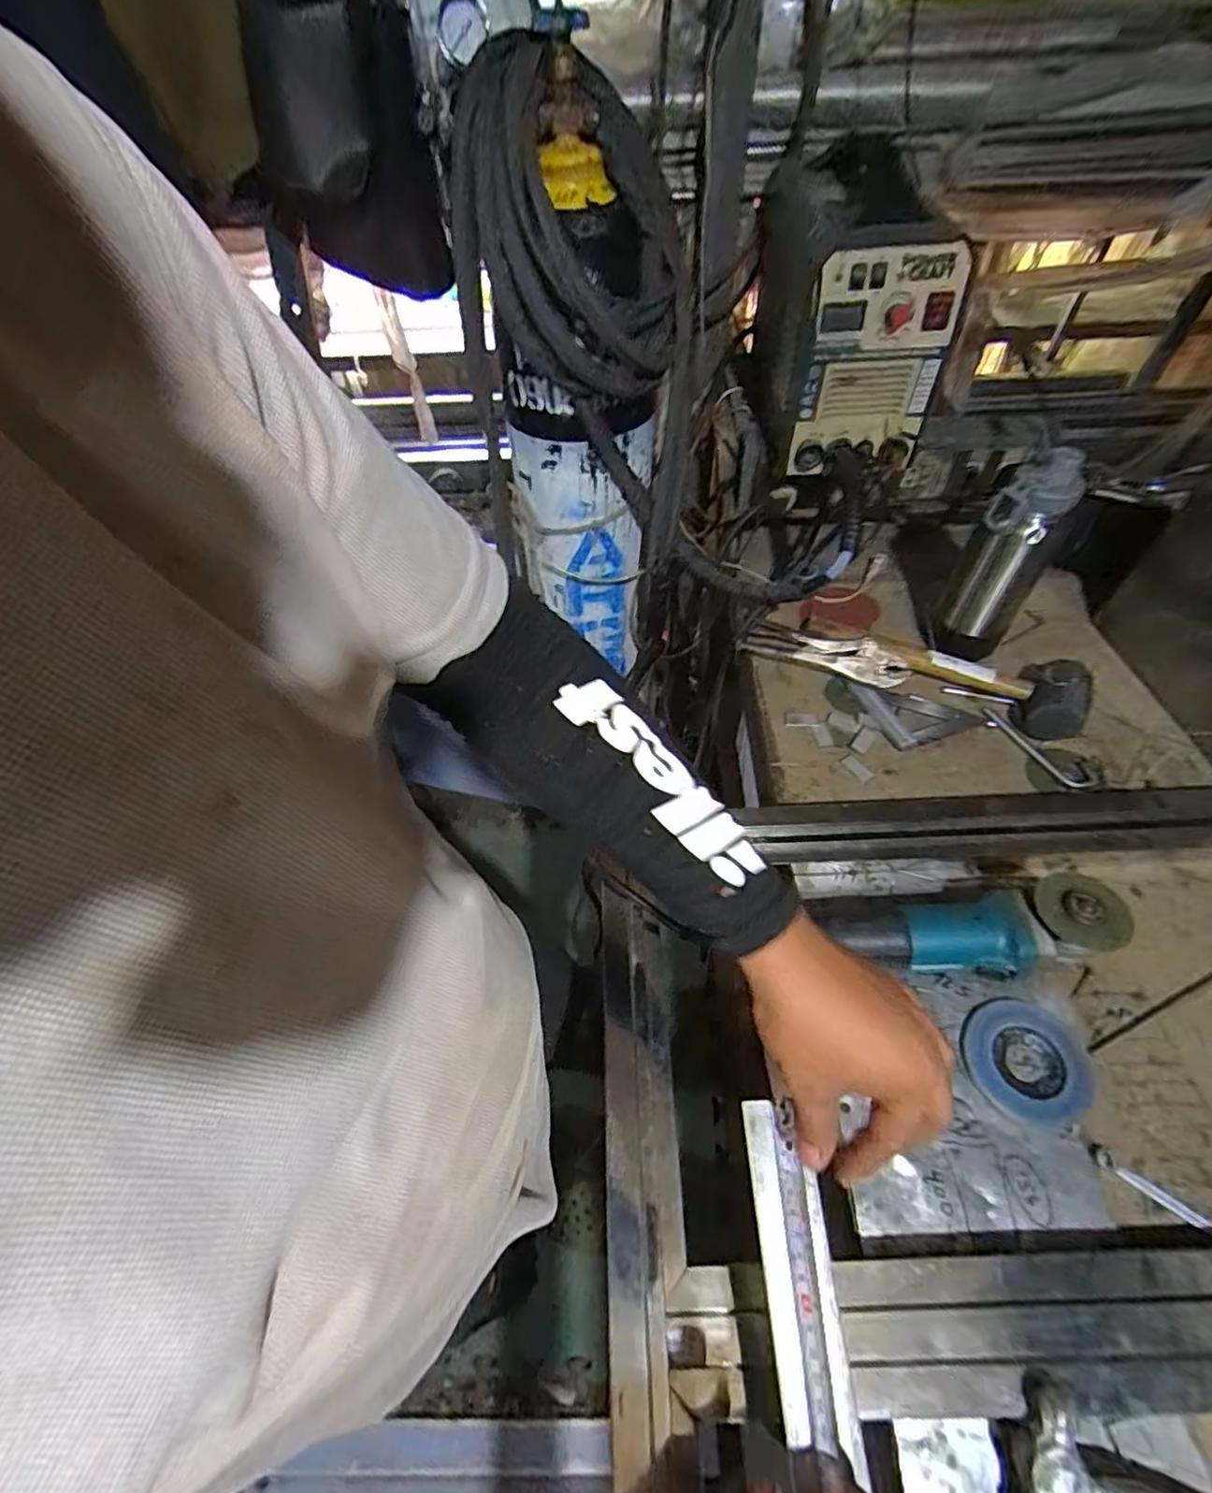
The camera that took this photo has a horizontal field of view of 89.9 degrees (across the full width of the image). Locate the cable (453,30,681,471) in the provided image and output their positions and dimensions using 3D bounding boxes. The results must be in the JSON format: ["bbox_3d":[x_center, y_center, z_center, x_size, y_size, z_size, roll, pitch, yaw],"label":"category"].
[{"bbox_3d":[-0.033,-0.519,0.669,0.227,0.311,0.160,3,53,7],"label":"cable"}]

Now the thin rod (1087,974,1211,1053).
[{"bbox_3d":[0.551,0.216,0.560,0.282,0.006,0.007,-21,54,-11],"label":"thin rod"}]

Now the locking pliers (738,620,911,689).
[{"bbox_3d":[0.290,-0.125,0.815,0.211,0.034,0.052,17,56,16],"label":"locking pliers"}]

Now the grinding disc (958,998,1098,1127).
[{"bbox_3d":[0.362,0.269,0.518,0.098,0.016,0.092,-2,53,3],"label":"grinding disc"}]

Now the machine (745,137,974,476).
[{"bbox_3d":[0.290,-0.564,0.790,0.158,0.243,0.373,-5,53,0],"label":"machine"}]

